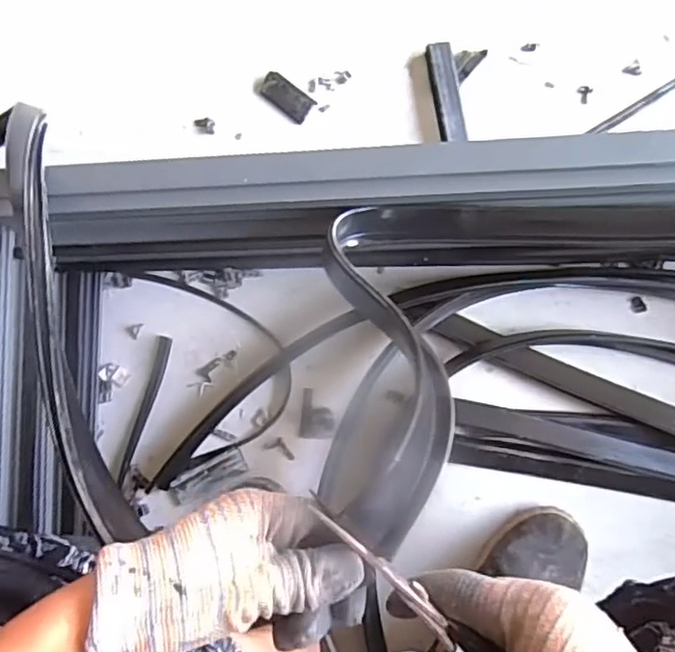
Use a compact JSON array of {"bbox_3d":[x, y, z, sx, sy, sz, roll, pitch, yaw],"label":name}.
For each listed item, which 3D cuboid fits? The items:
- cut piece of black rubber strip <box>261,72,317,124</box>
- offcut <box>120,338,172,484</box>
[{"bbox_3d":[-0.058,-0.267,0.711,0.064,0.015,0.033,42,92,9],"label":"cut piece of black rubber strip"},{"bbox_3d":[-0.221,0.094,0.694,0.018,0.007,0.169,16,87,9],"label":"offcut"}]

